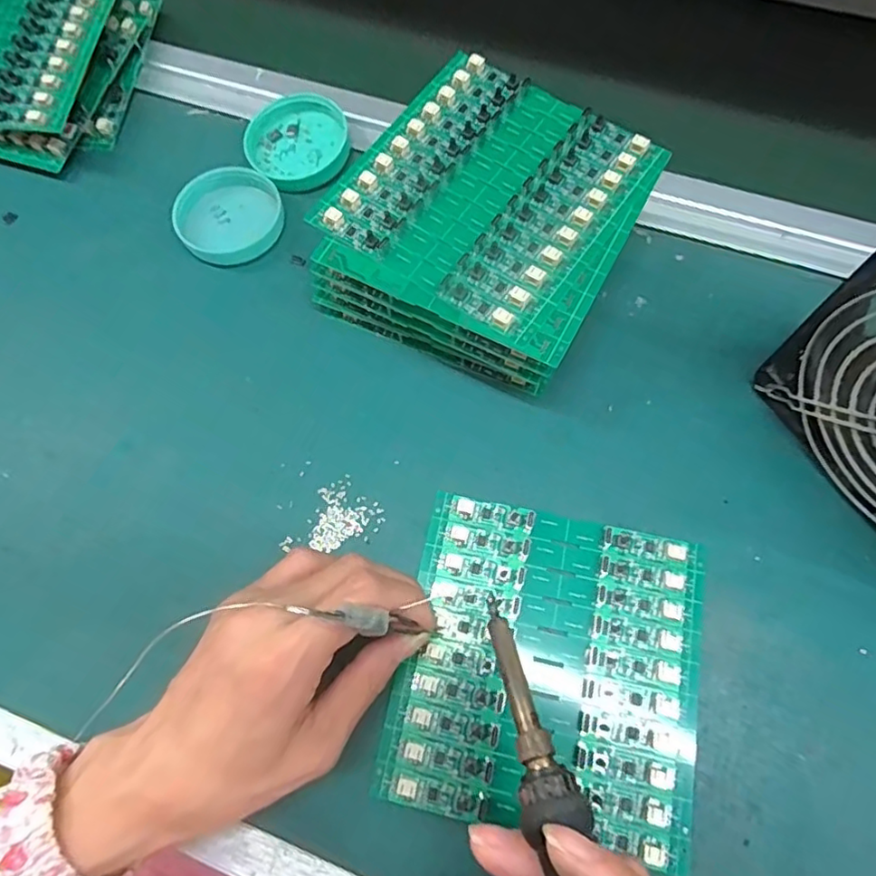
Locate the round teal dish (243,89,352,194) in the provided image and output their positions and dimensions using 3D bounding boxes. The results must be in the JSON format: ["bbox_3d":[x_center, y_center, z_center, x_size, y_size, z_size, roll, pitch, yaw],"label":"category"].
[{"bbox_3d":[-0.089,-0.191,0.382,0.063,0.014,0.068,-1,70,2],"label":"round teal dish"}]

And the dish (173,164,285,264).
[{"bbox_3d":[-0.127,-0.137,0.358,0.062,0.014,0.056,-19,70,-5],"label":"dish"}]

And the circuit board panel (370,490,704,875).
[{"bbox_3d":[0.052,0.104,0.272,0.131,0.006,0.137,11,71,6],"label":"circuit board panel"}]

